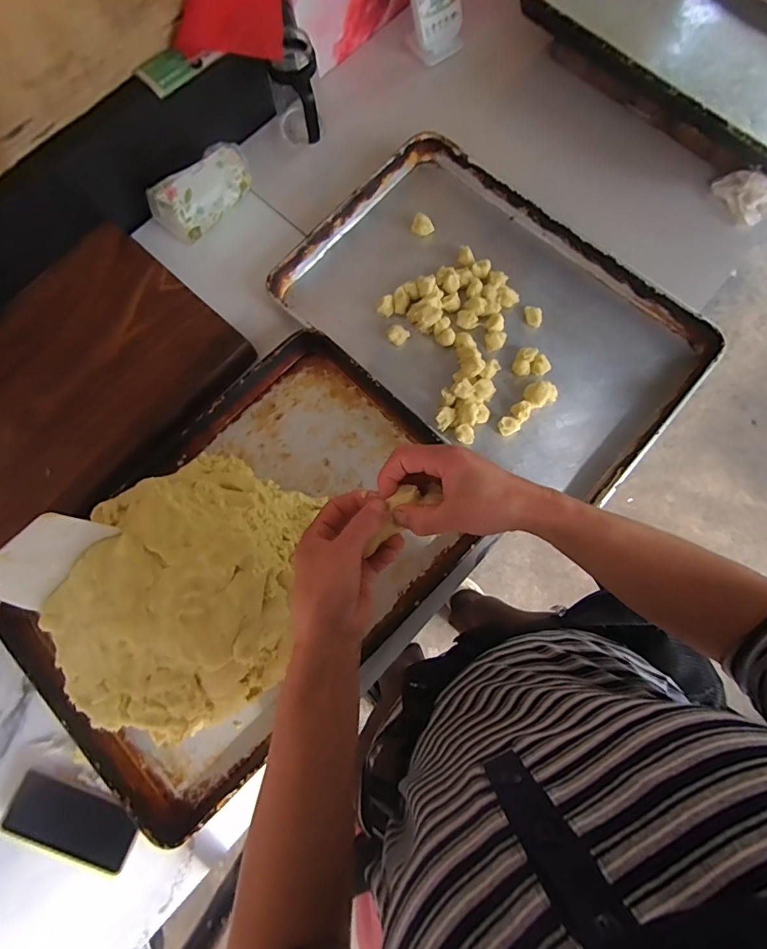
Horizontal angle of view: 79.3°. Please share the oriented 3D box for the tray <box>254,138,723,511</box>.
[{"bbox_3d":[0.166,-0.246,0.746,0.606,0.061,0.398,41,81,9],"label":"tray"}]

